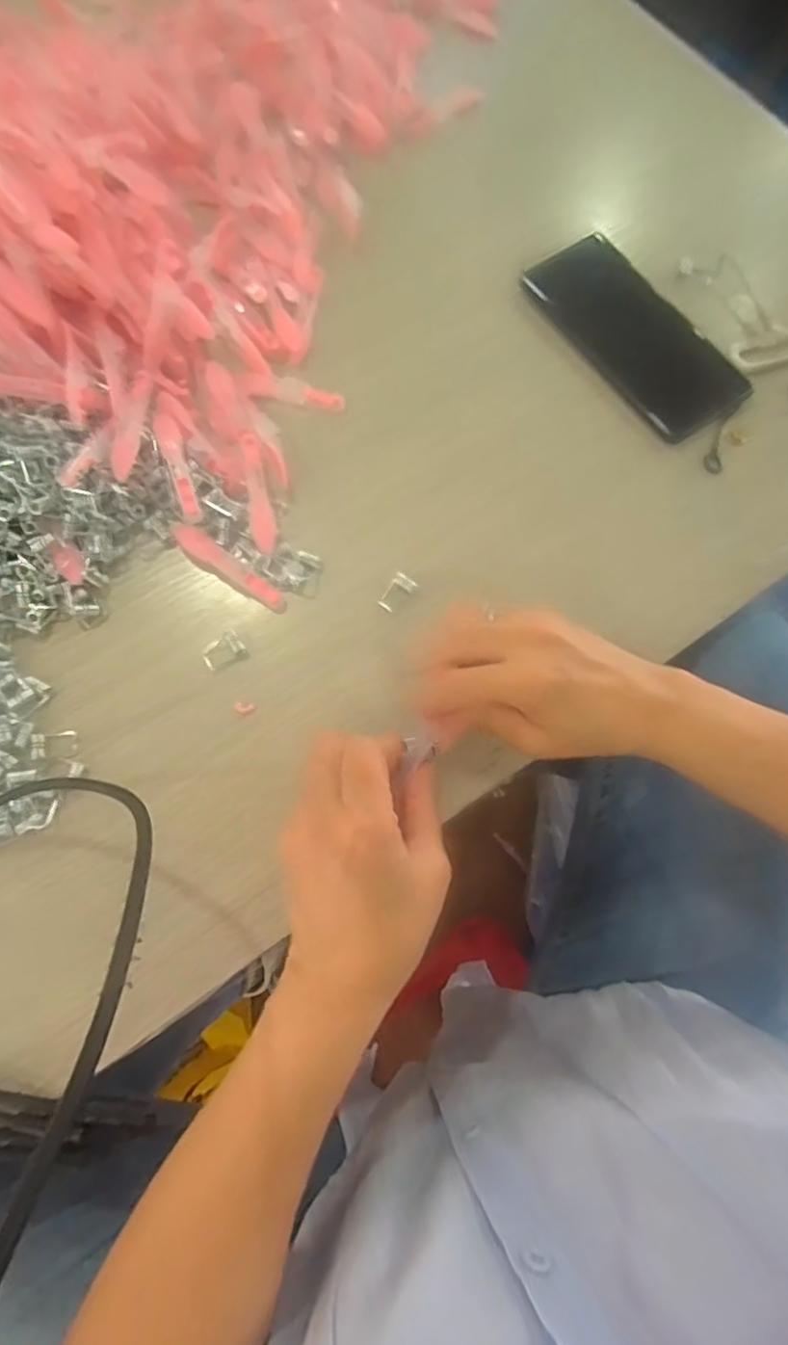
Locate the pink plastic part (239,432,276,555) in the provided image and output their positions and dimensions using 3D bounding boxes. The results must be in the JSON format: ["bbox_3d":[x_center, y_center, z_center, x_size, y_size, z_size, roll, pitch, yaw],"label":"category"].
[{"bbox_3d":[-0.081,-0.109,0.364,0.014,0.010,0.081,-8,74,-5],"label":"pink plastic part"}]

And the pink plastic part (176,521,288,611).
[{"bbox_3d":[-0.096,-0.061,0.355,0.078,0.007,0.015,35,75,8],"label":"pink plastic part"}]

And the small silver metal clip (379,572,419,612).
[{"bbox_3d":[0.001,-0.047,0.355,0.014,0.004,0.023,42,76,10],"label":"small silver metal clip"}]

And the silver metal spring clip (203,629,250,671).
[{"bbox_3d":[-0.096,-0.011,0.344,0.023,0.004,0.018,-38,78,-12],"label":"silver metal spring clip"}]

